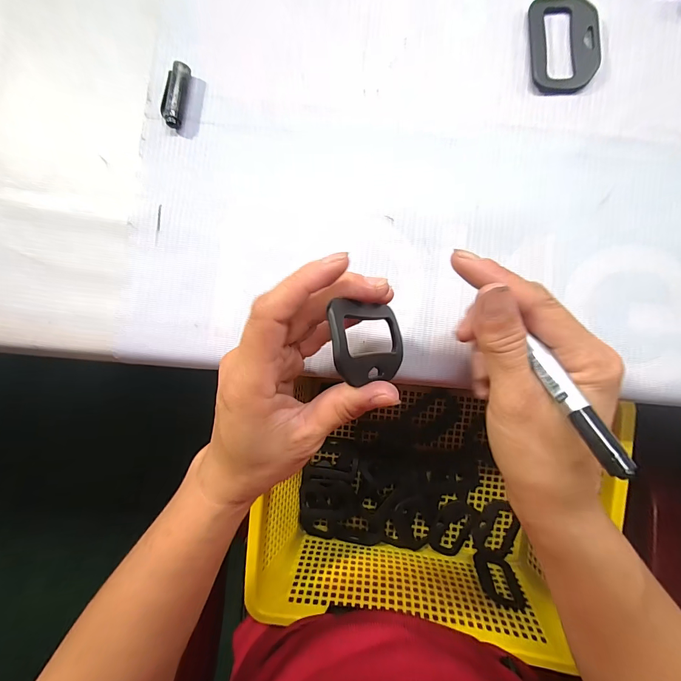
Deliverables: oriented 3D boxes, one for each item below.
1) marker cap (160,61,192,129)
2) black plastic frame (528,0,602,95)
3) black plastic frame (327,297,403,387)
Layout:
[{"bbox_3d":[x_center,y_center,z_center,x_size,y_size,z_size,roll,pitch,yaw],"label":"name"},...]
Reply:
[{"bbox_3d":[-0.110,-0.162,0.237,0.014,0.013,0.041,9,89,3],"label":"marker cap"},{"bbox_3d":[0.143,-0.190,0.232,0.042,0.007,0.058,-7,89,2],"label":"black plastic frame"},{"bbox_3d":[0.015,0.001,0.180,0.004,0.061,0.039,-10,85,36],"label":"black plastic frame"}]

